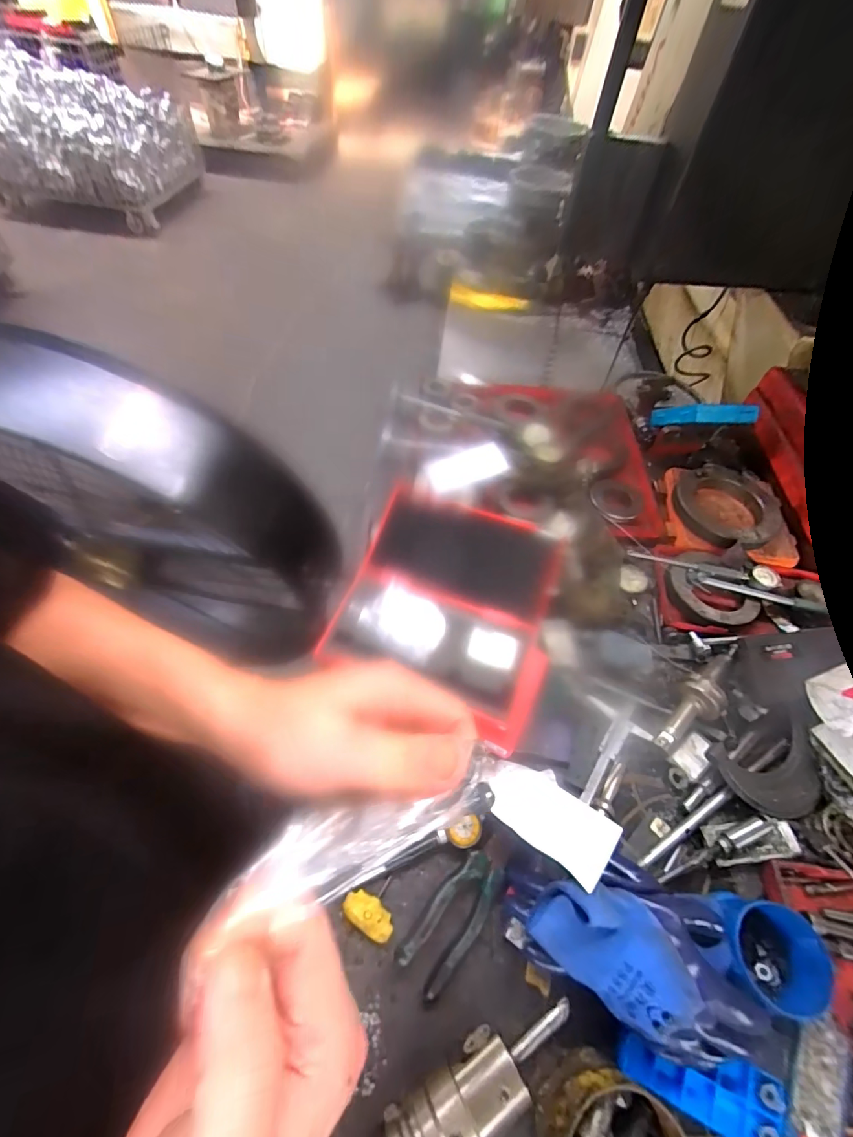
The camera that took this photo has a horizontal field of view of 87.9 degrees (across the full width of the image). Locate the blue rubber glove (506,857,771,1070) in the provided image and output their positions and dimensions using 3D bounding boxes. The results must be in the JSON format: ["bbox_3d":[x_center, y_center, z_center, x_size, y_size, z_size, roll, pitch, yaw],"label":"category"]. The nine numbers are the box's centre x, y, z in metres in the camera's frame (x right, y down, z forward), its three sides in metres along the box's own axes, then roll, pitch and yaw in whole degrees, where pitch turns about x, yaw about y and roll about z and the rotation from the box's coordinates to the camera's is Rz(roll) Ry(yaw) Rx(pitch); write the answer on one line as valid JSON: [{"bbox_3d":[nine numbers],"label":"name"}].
[{"bbox_3d":[0.197,0.359,0.425,0.226,0.088,0.124,22,56,11],"label":"blue rubber glove"}]

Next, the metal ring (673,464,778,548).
[{"bbox_3d":[0.539,-0.109,0.778,0.179,0.056,0.172,2,55,-3],"label":"metal ring"}]

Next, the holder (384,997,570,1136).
[{"bbox_3d":[0.010,0.463,0.369,0.264,0.054,0.055,-25,60,-20],"label":"holder"}]

